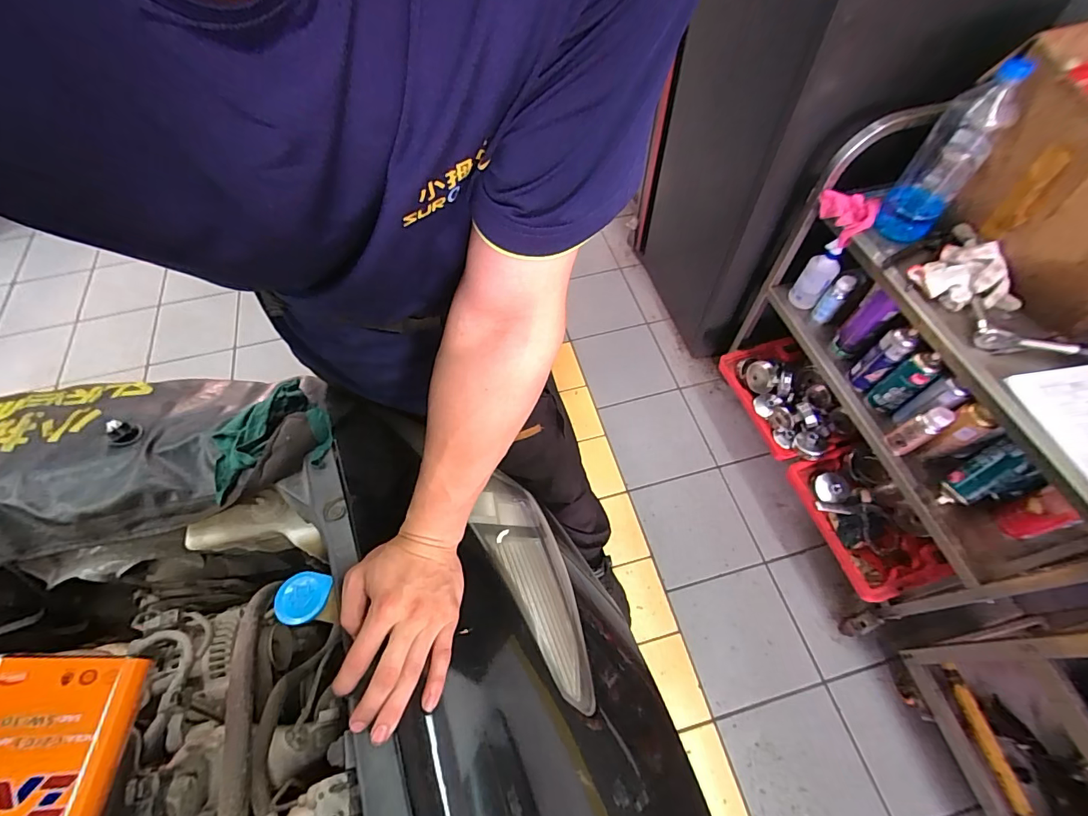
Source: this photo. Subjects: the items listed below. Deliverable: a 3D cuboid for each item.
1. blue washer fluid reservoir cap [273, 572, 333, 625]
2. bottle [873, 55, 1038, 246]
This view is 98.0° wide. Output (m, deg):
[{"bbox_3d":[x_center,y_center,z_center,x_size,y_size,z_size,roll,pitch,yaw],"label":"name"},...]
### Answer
[{"bbox_3d":[-0.297,0.232,0.580,0.057,0.009,0.060,-1,59,1],"label":"blue washer fluid reservoir cap"},{"bbox_3d":[0.738,-0.453,0.866,0.100,0.291,0.101,36,66,20],"label":"bottle"}]

